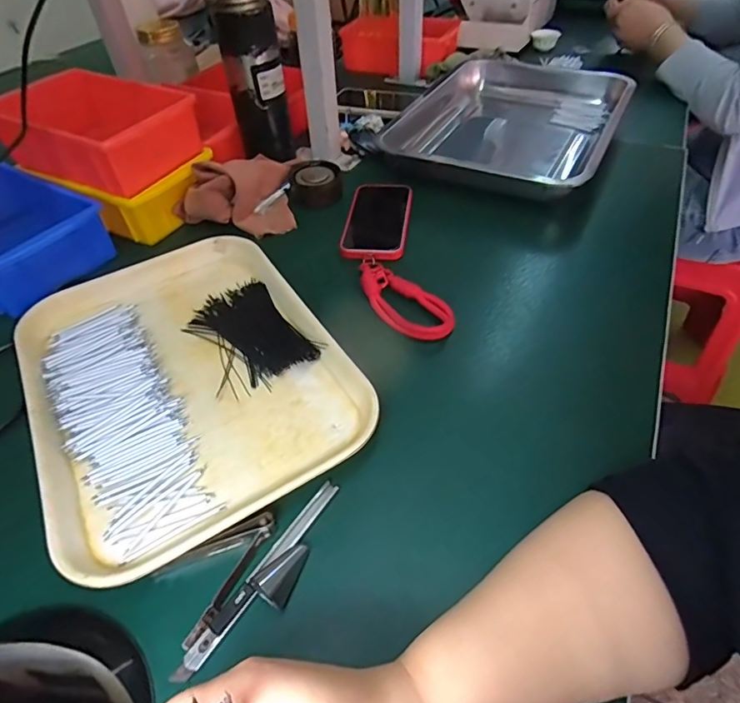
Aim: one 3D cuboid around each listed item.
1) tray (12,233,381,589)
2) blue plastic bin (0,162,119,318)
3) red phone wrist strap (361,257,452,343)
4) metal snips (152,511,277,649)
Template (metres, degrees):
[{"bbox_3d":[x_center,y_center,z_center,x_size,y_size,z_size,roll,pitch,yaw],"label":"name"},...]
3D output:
[{"bbox_3d":[-0.155,0.010,0.396,0.223,0.022,0.299,-26,52,-20],"label":"tray"},{"bbox_3d":[-0.385,-0.128,0.492,0.187,0.065,0.139,26,53,23],"label":"blue plastic bin"},{"bbox_3d":[0.024,-0.052,0.446,0.051,0.009,0.126,-33,54,-25],"label":"red phone wrist strap"},{"bbox_3d":[-0.090,0.127,0.290,0.074,0.011,0.052,-35,55,-27],"label":"metal snips"}]

